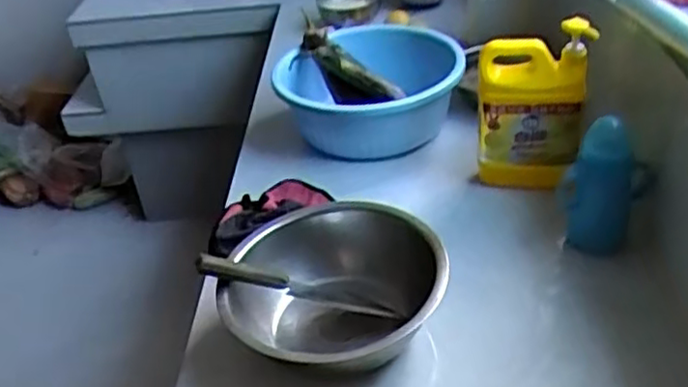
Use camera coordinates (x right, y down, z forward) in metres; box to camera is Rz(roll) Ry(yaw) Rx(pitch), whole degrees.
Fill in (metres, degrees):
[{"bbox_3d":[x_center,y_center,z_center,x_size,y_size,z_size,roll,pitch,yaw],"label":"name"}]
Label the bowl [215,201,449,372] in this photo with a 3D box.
[{"bbox_3d":[-0.010,0.135,0.837,0.256,0.130,0.252,-5,36,4],"label":"bowl"}]

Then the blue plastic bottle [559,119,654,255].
[{"bbox_3d":[0.331,-0.009,0.875,0.103,0.183,0.058,10,40,23],"label":"blue plastic bottle"}]

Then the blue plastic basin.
[{"bbox_3d":[0.040,-0.171,1.179,0.271,0.164,0.263,-5,36,4],"label":"blue plastic basin"}]

